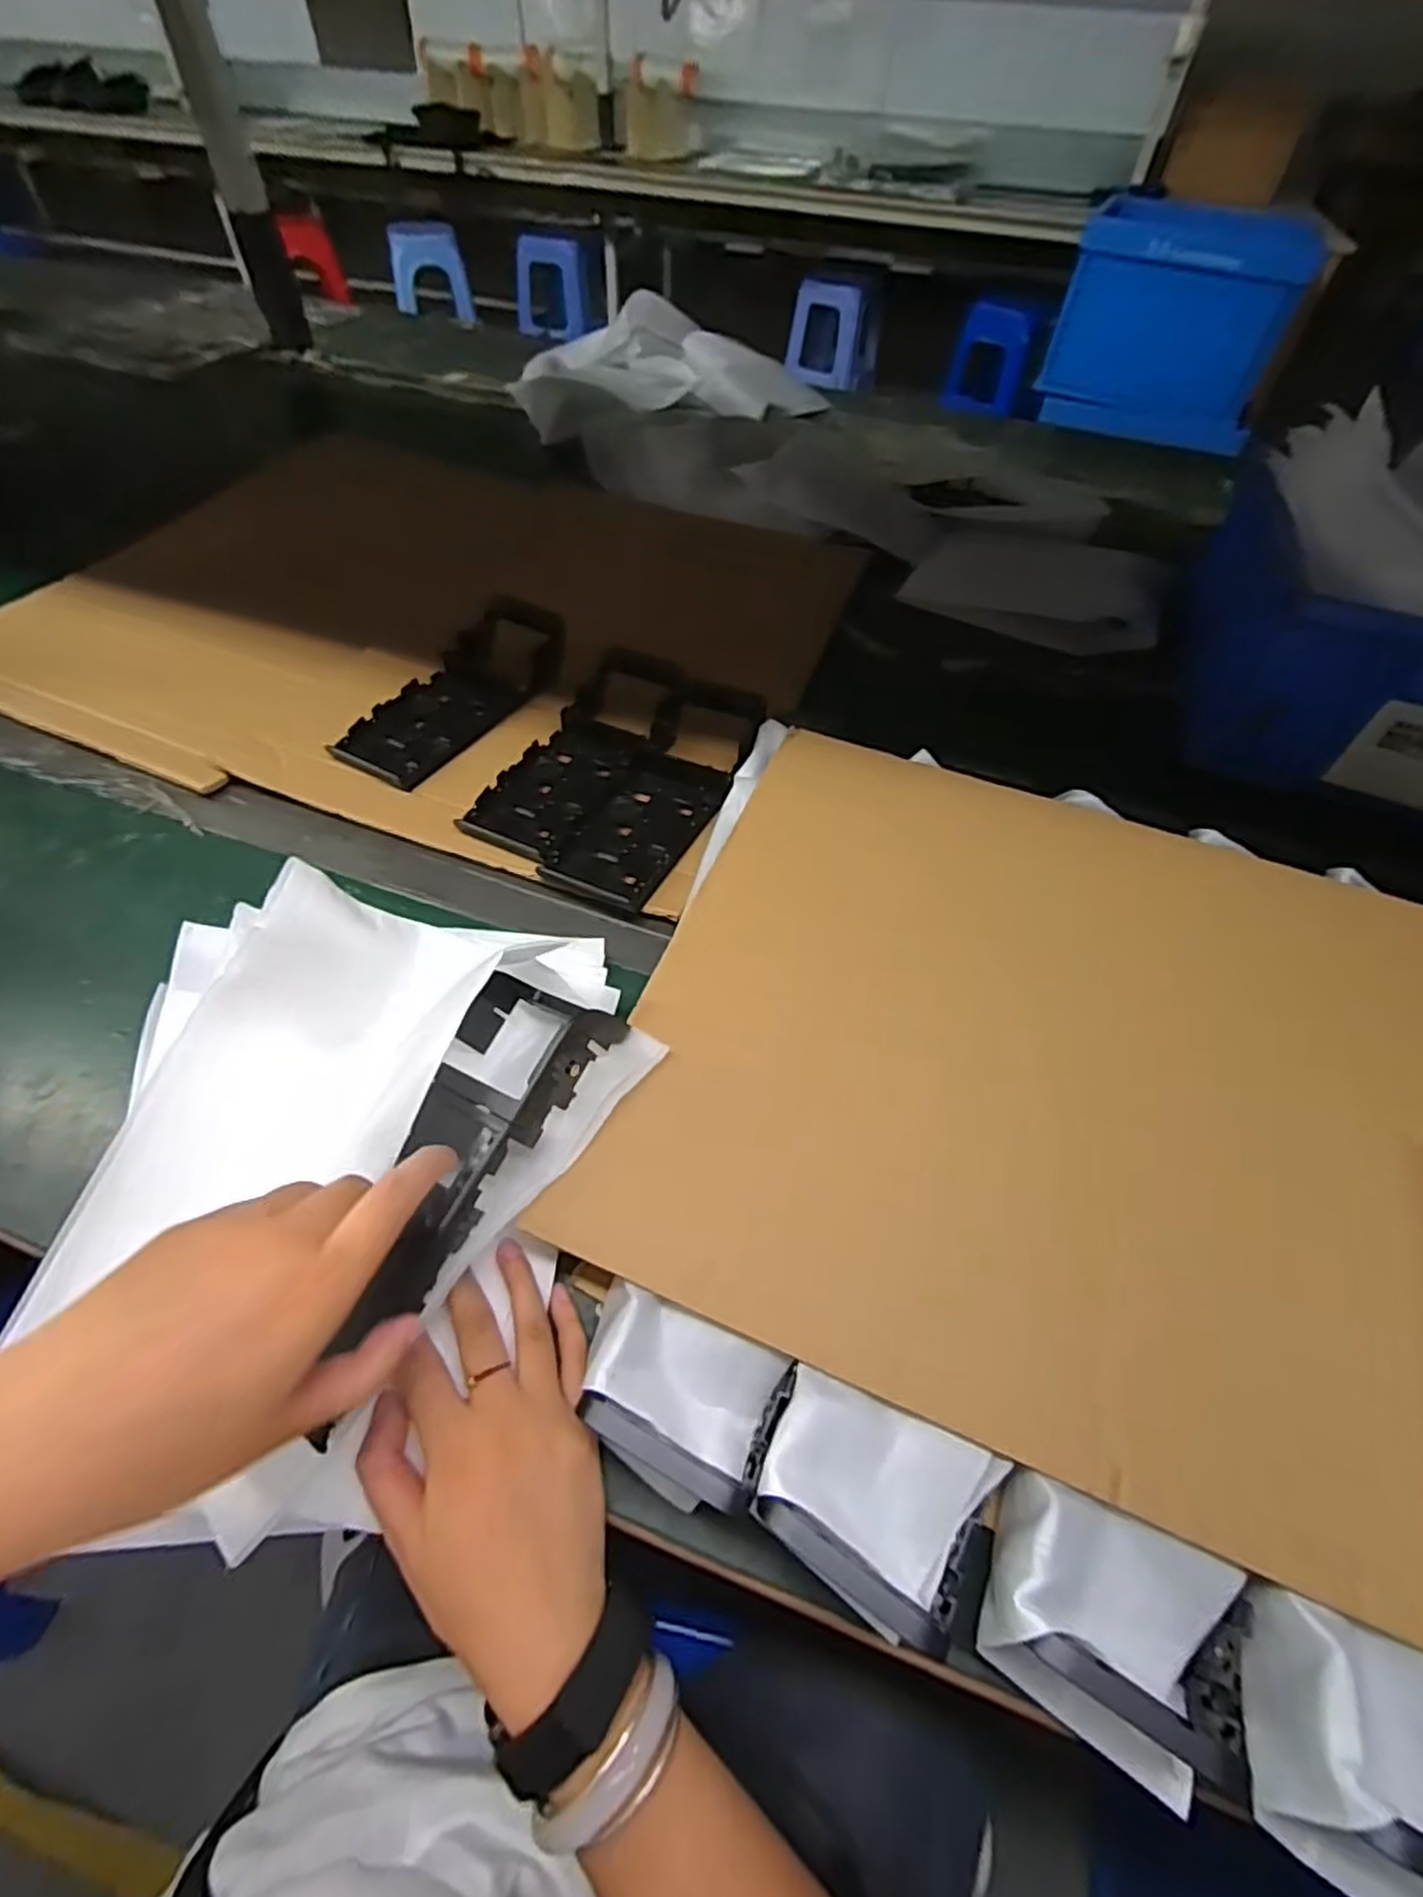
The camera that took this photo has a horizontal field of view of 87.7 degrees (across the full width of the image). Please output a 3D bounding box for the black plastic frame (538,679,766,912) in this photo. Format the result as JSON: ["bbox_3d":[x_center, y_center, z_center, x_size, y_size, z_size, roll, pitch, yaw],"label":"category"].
[{"bbox_3d":[-0.035,-0.116,0.546,0.084,0.028,0.215,22,60,11],"label":"black plastic frame"}]

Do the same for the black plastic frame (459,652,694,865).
[{"bbox_3d":[-0.101,-0.155,0.569,0.079,0.029,0.216,24,60,13],"label":"black plastic frame"}]

